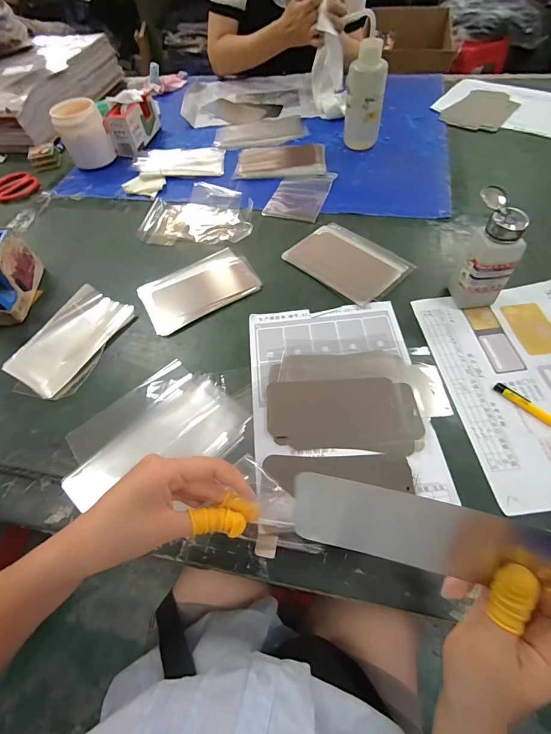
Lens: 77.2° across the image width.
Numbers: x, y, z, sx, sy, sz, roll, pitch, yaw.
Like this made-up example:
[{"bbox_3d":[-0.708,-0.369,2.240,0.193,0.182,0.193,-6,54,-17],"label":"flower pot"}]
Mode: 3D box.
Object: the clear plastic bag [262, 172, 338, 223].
[{"bbox_3d":[0.049,-0.332,0.665,0.100,0.005,0.153,16,61,14],"label":"clear plastic bag"}]

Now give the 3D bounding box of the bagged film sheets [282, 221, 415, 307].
[{"bbox_3d":[0.114,-0.171,0.557,0.120,0.006,0.175,-40,64,-19],"label":"bagged film sheets"}]

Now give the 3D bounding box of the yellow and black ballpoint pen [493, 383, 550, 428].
[{"bbox_3d":[0.318,0.063,0.391,0.016,0.009,0.140,-41,64,-19],"label":"yellow and black ballpoint pen"}]

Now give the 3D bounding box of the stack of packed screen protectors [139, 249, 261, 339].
[{"bbox_3d":[-0.120,-0.126,0.541,0.175,0.014,0.113,-29,61,-13],"label":"stack of packed screen protectors"}]

